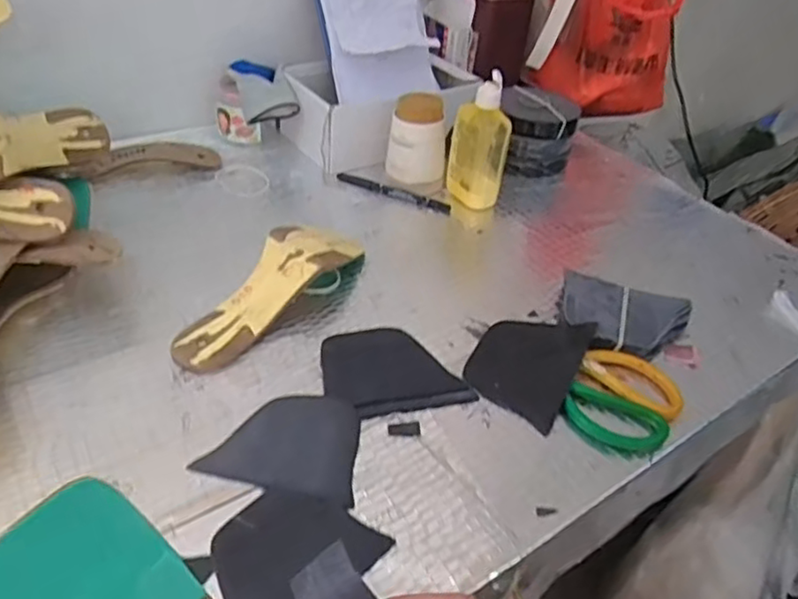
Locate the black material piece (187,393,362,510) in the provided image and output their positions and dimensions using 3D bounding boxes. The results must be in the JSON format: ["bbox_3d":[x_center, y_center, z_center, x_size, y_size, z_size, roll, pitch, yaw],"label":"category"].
[{"bbox_3d":[-0.079,0.103,0.490,0.107,0.007,0.087,12,38,7],"label":"black material piece"}]

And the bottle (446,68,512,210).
[{"bbox_3d":[0.091,-0.172,0.754,0.065,0.145,0.041,9,38,4],"label":"bottle"}]

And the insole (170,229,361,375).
[{"bbox_3d":[-0.112,-0.015,0.604,0.068,0.045,0.218,24,41,21],"label":"insole"}]

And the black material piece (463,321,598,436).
[{"bbox_3d":[0.108,0.052,0.566,0.084,0.009,0.107,22,56,21],"label":"black material piece"}]

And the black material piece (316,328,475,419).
[{"bbox_3d":[-0.006,0.056,0.555,0.113,0.011,0.090,-7,40,-16],"label":"black material piece"}]

